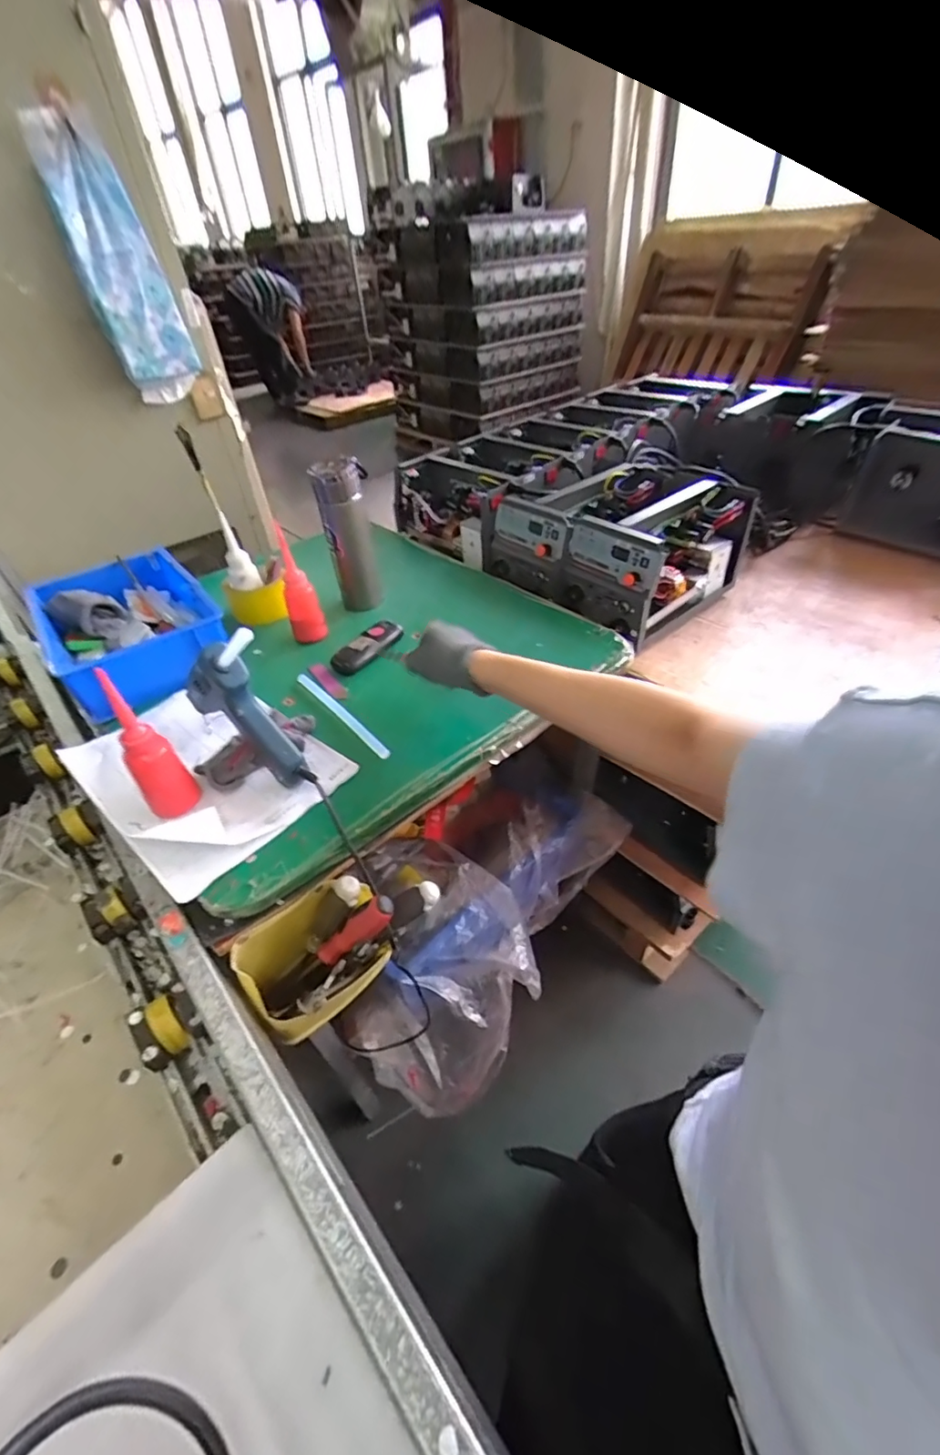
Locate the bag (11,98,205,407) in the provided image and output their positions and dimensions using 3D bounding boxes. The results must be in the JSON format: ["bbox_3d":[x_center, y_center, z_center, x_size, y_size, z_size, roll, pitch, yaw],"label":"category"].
[{"bbox_3d":[-0.784,-1.033,1.213,0.179,0.484,0.070,-31,48,-25],"label":"bag"}]

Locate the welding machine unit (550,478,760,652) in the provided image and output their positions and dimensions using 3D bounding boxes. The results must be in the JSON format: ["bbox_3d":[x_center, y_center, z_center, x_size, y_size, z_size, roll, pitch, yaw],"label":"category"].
[{"bbox_3d":[0.298,-0.284,0.870,0.181,0.157,0.284,31,53,33],"label":"welding machine unit"}]

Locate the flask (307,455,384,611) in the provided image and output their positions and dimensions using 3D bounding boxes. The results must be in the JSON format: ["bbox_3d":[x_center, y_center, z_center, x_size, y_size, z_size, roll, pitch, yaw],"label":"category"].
[{"bbox_3d":[-0.176,-0.281,0.793,0.074,0.201,0.063,-12,43,-8],"label":"flask"}]

